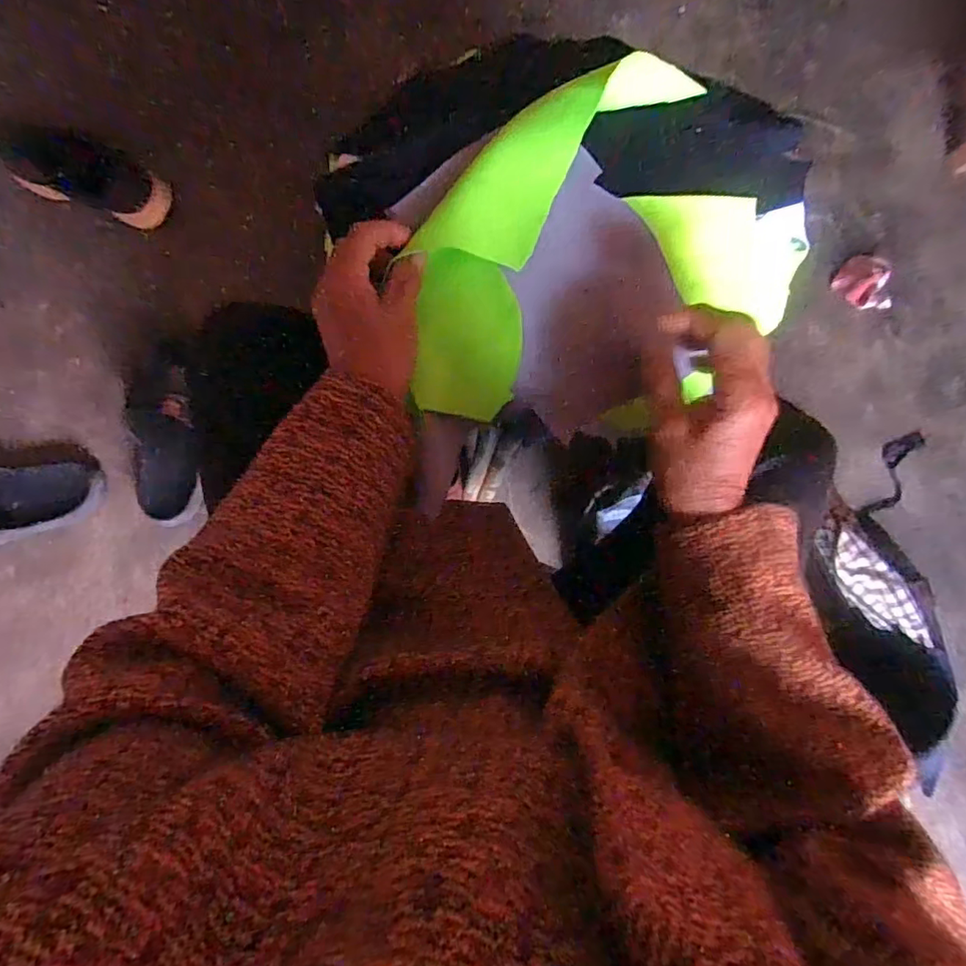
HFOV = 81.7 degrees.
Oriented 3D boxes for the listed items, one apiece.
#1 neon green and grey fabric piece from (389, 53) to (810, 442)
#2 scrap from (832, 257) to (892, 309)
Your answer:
[{"bbox_3d":[0.096,-0.153,0.393,0.290,0.104,0.200,-5,85,-3],"label":"neon green and grey fabric piece"},{"bbox_3d":[0.606,-0.320,0.893,0.076,0.034,0.092,1,85,-2],"label":"scrap"}]

